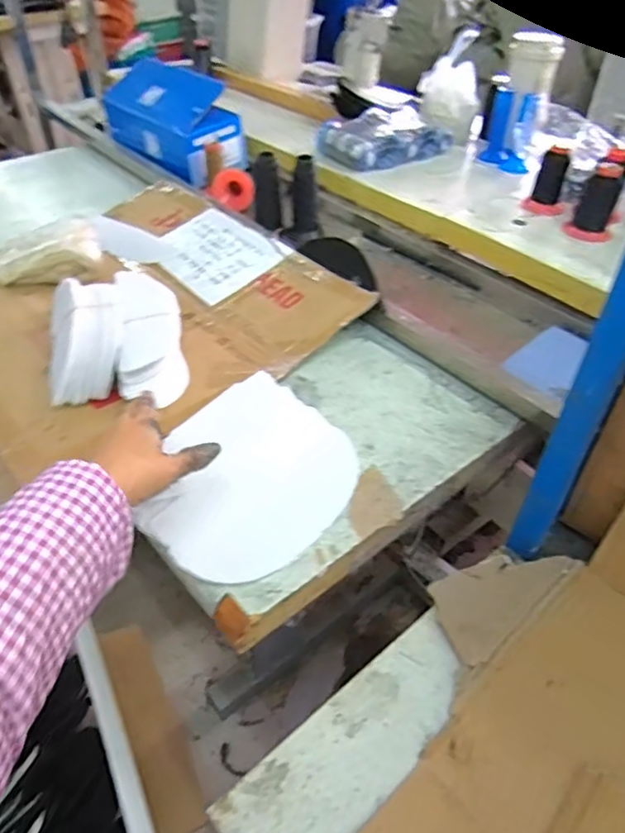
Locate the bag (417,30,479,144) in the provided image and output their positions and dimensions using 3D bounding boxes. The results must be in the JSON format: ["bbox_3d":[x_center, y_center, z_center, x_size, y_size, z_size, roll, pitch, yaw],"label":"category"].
[{"bbox_3d":[0.269,-0.638,1.158,0.116,0.173,0.121,8,44,7],"label":"bag"}]

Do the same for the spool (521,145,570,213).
[{"bbox_3d":[0.365,-0.363,0.906,0.057,0.088,0.051,19,47,17],"label":"spool"}]

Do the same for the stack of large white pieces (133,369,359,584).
[{"bbox_3d":[-0.063,0.057,0.599,0.191,0.024,0.231,27,50,24],"label":"stack of large white pieces"}]

